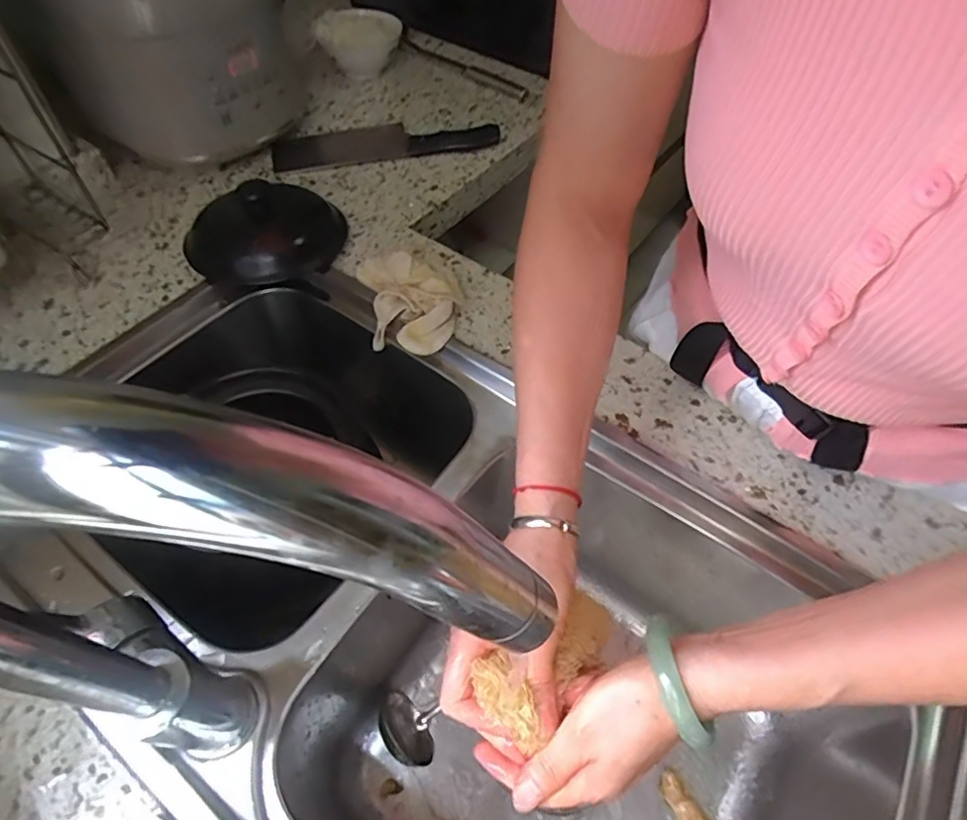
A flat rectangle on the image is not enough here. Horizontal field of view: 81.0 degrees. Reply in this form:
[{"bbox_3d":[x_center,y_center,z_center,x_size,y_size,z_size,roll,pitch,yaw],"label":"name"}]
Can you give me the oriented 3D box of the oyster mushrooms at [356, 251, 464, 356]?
[{"bbox_3d":[-0.073,-0.115,0.572,0.101,0.038,0.128,-7,55,-8],"label":"oyster mushrooms"}]

